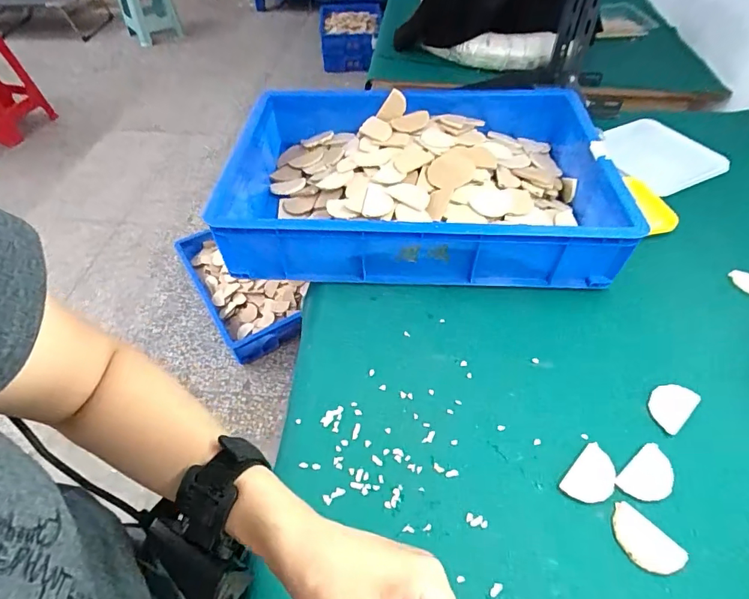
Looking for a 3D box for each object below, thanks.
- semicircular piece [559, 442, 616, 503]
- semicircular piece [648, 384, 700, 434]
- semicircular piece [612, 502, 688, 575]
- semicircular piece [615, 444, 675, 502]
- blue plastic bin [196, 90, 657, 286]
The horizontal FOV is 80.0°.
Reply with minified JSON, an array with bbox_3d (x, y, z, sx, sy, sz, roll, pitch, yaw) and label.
[{"bbox_3d":[0.241,0.196,0.493,0.070,0.004,0.043,-36,58,-28],"label":"semicircular piece"},{"bbox_3d":[0.366,0.129,0.551,0.070,0.005,0.045,-33,57,-26],"label":"semicircular piece"},{"bbox_3d":[0.274,0.247,0.451,0.070,0.004,0.044,36,57,26],"label":"semicircular piece"},{"bbox_3d":[0.306,0.196,0.495,0.071,0.004,0.044,-31,56,-25],"label":"semicircular piece"},{"bbox_3d":[0.075,-0.214,0.781,0.639,0.116,0.419,3,49,2],"label":"blue plastic bin"}]

